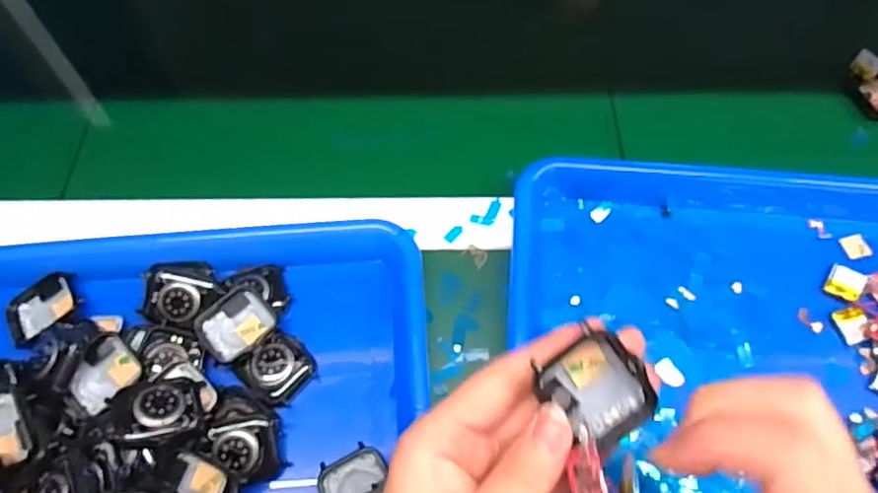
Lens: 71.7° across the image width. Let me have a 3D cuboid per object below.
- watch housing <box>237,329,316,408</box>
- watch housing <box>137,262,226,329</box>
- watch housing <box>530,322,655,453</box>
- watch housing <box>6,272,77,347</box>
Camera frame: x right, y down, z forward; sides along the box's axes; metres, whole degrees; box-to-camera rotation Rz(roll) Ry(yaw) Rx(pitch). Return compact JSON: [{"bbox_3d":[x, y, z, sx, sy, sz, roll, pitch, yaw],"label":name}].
[{"bbox_3d":[-0.095,0.072,0.363,0.037,0.019,0.036,34,68,17],"label":"watch housing"},{"bbox_3d":[-0.161,0.029,0.376,0.046,0.015,0.040,3,63,3],"label":"watch housing"},{"bbox_3d":[0.061,0.053,0.232,0.042,0.010,0.033,45,86,-10],"label":"watch housing"},{"bbox_3d":[-0.253,0.038,0.387,0.042,0.011,0.032,-29,65,-13],"label":"watch housing"}]

